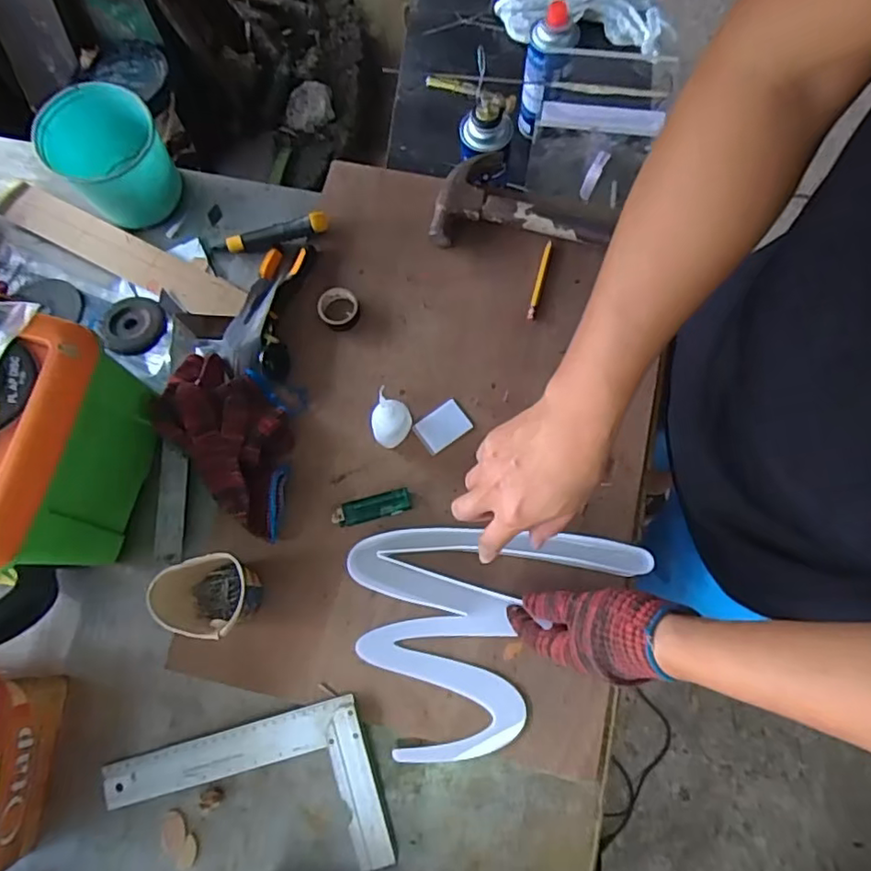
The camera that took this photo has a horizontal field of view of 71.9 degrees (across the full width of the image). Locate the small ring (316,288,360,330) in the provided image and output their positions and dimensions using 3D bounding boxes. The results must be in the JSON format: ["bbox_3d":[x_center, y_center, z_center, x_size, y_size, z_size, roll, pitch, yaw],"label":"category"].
[{"bbox_3d":[-0.108,-0.141,0.664,0.046,0.012,0.046,0,75,1],"label":"small ring"}]

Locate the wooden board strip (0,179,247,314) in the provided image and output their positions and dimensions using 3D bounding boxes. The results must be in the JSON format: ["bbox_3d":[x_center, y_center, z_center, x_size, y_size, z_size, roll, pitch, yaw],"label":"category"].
[{"bbox_3d":[-0.377,-0.223,0.719,0.333,0.008,0.057,28,77,8],"label":"wooden board strip"}]

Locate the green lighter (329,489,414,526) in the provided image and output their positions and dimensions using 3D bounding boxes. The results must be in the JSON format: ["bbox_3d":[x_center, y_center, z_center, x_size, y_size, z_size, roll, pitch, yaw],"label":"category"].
[{"bbox_3d":[-0.066,0.074,0.616,0.080,0.012,0.026,-13,75,-2],"label":"green lighter"}]

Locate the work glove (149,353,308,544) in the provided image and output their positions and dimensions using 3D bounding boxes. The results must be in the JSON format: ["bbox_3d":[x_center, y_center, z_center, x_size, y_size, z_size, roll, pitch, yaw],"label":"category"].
[{"bbox_3d":[-0.214,0.002,0.619,0.160,0.050,0.150,21,77,7],"label":"work glove"}]

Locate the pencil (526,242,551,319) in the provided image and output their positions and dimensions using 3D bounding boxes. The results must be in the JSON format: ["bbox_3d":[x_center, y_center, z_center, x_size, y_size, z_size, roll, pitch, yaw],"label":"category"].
[{"bbox_3d":[0.117,-0.174,0.674,0.010,0.010,0.095,14,76,5],"label":"pencil"}]

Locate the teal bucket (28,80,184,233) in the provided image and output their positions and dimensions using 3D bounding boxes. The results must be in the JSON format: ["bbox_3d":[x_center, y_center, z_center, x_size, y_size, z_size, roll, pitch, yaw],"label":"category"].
[{"bbox_3d":[-0.367,-0.319,0.692,0.121,0.102,0.111,0,75,1],"label":"teal bucket"}]

